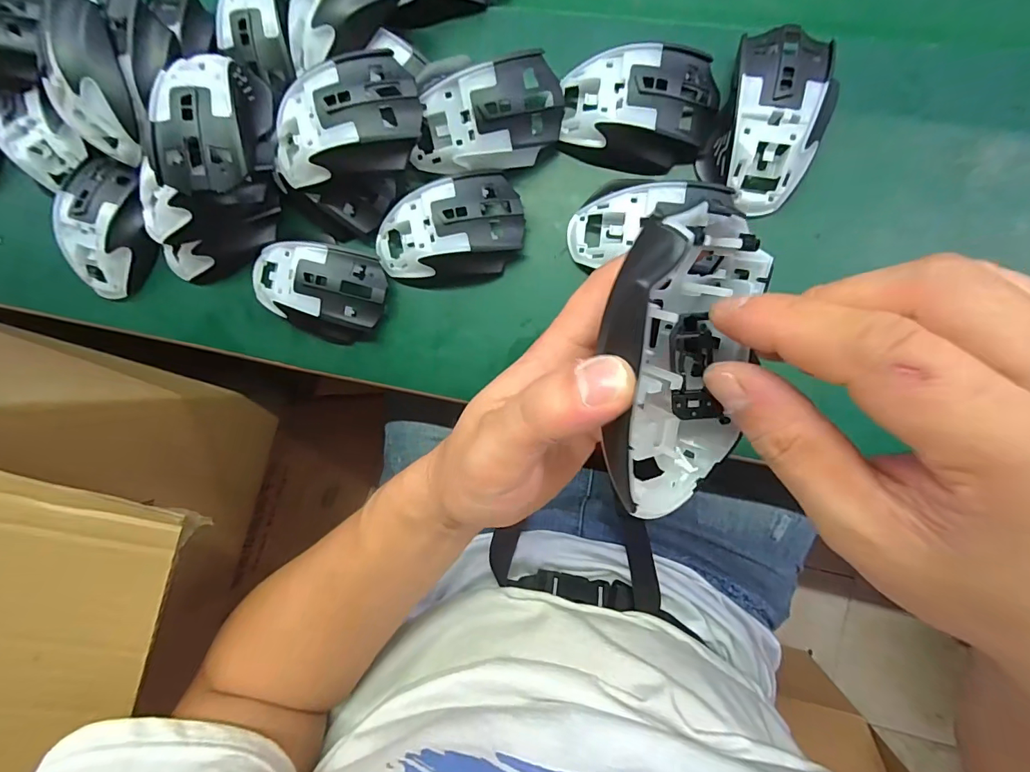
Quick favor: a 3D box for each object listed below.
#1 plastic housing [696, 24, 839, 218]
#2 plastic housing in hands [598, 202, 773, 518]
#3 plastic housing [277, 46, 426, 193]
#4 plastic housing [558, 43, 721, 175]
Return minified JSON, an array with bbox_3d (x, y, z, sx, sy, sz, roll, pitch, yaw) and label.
[{"bbox_3d":[0.171,-0.177,0.300,0.068,0.034,0.107,19,93,7],"label":"plastic housing"},{"bbox_3d":[0.062,-0.005,0.165,0.058,0.065,0.107,1,91,8],"label":"plastic housing in hands"},{"bbox_3d":[-0.110,-0.179,0.306,0.097,0.039,0.066,-12,89,8],"label":"plastic housing"},{"bbox_3d":[0.086,-0.192,0.320,0.103,0.048,0.065,3,91,8],"label":"plastic housing"}]

